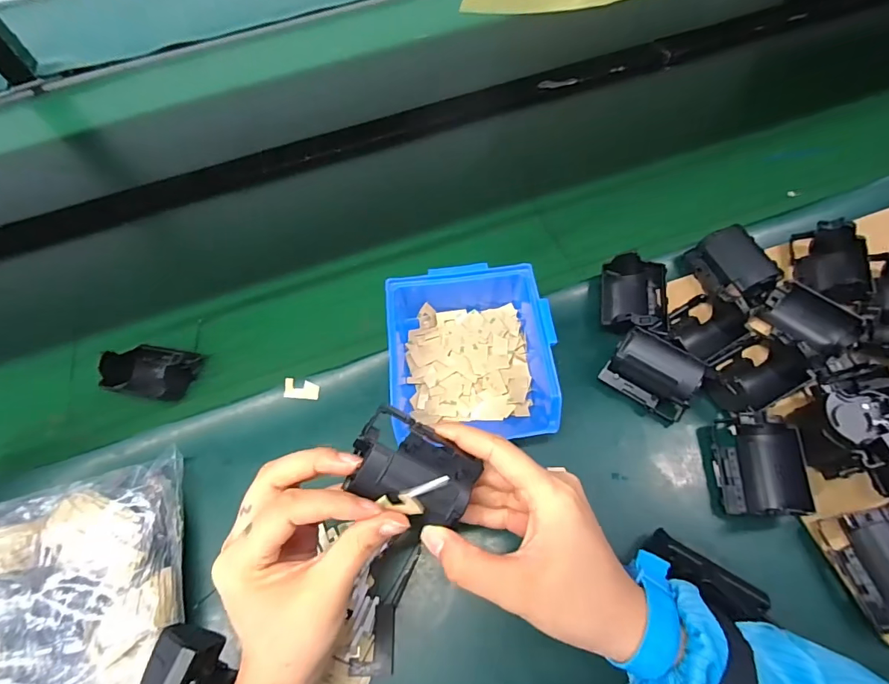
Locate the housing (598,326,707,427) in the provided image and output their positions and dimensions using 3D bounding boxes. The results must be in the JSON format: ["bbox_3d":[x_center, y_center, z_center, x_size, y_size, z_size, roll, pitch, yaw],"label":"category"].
[{"bbox_3d":[0.171,0.028,0.369,0.068,0.049,0.046,34,69,20],"label":"housing"}]

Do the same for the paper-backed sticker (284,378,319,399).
[{"bbox_3d":[-0.126,0.042,0.393,0.030,0.005,0.016,11,62,-8],"label":"paper-backed sticker"}]

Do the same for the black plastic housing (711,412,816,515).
[{"bbox_3d":[0.238,0.094,0.335,0.053,0.041,0.071,5,62,7],"label":"black plastic housing"}]

